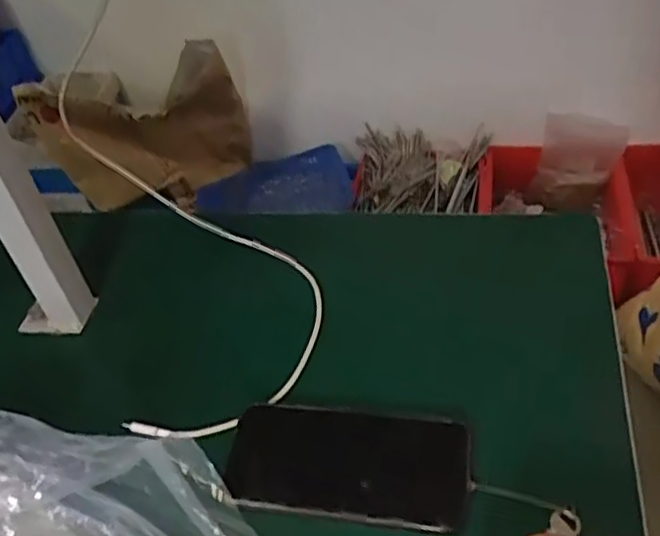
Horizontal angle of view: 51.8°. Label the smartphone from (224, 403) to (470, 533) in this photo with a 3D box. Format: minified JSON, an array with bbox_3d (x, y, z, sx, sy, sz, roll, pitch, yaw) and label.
[{"bbox_3d":[0.011,0.126,0.446,0.154,0.010,0.075,2,44,12],"label":"smartphone"}]

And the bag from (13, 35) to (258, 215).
[{"bbox_3d":[-0.369,-0.263,1.412,0.444,0.348,0.140,-23,44,-14],"label":"bag"}]

